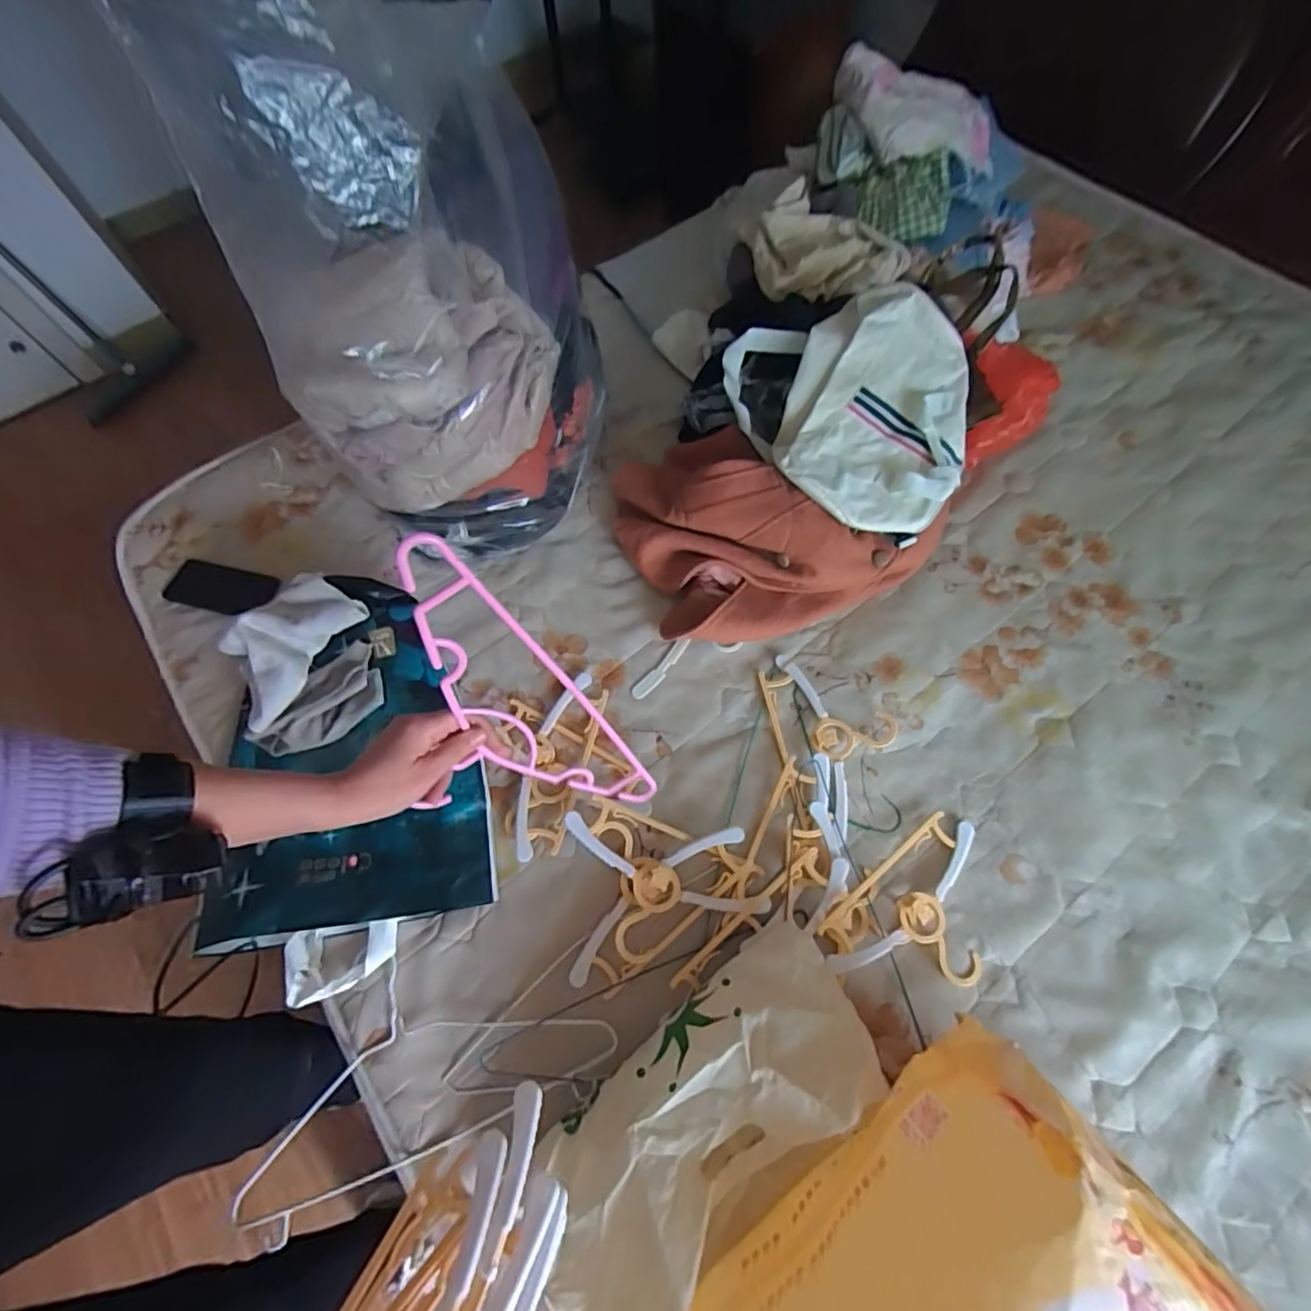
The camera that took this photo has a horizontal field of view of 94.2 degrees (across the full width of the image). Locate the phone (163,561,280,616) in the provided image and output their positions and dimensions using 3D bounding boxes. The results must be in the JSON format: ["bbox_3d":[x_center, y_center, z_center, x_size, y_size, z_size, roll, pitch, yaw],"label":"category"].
[{"bbox_3d":[-0.689,-0.108,0.969,0.175,0.014,0.078,12,65,7],"label":"phone"}]

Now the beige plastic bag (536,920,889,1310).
[{"bbox_3d":[0.047,0.469,0.600,0.378,0.137,0.185,-35,69,-14],"label":"beige plastic bag"}]

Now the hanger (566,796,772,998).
[{"bbox_3d":[0.013,0.279,0.746,0.234,0.041,0.217,-4,64,0],"label":"hanger"}]

